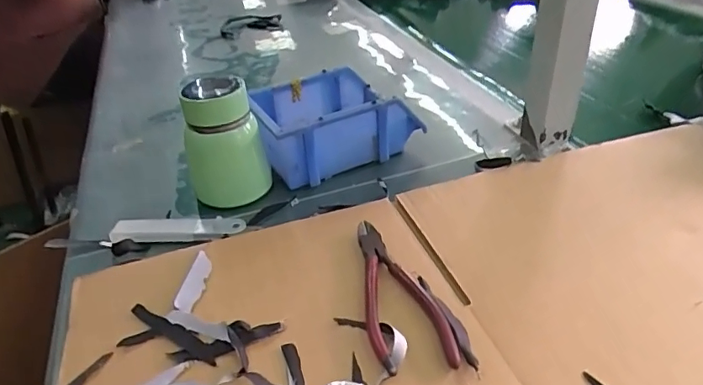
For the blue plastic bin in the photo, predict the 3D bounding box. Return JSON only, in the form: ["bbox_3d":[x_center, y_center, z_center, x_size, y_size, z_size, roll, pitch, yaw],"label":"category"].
[{"bbox_3d":[-0.022,-0.085,0.597,0.178,0.074,0.133,-17,37,-16],"label":"blue plastic bin"}]

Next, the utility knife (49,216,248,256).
[{"bbox_3d":[-0.197,0.038,0.492,0.183,0.009,0.039,-7,36,-4],"label":"utility knife"}]

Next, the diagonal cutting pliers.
[{"bbox_3d":[0.037,0.070,0.399,0.059,0.018,0.149,-6,36,-2],"label":"diagonal cutting pliers"}]

